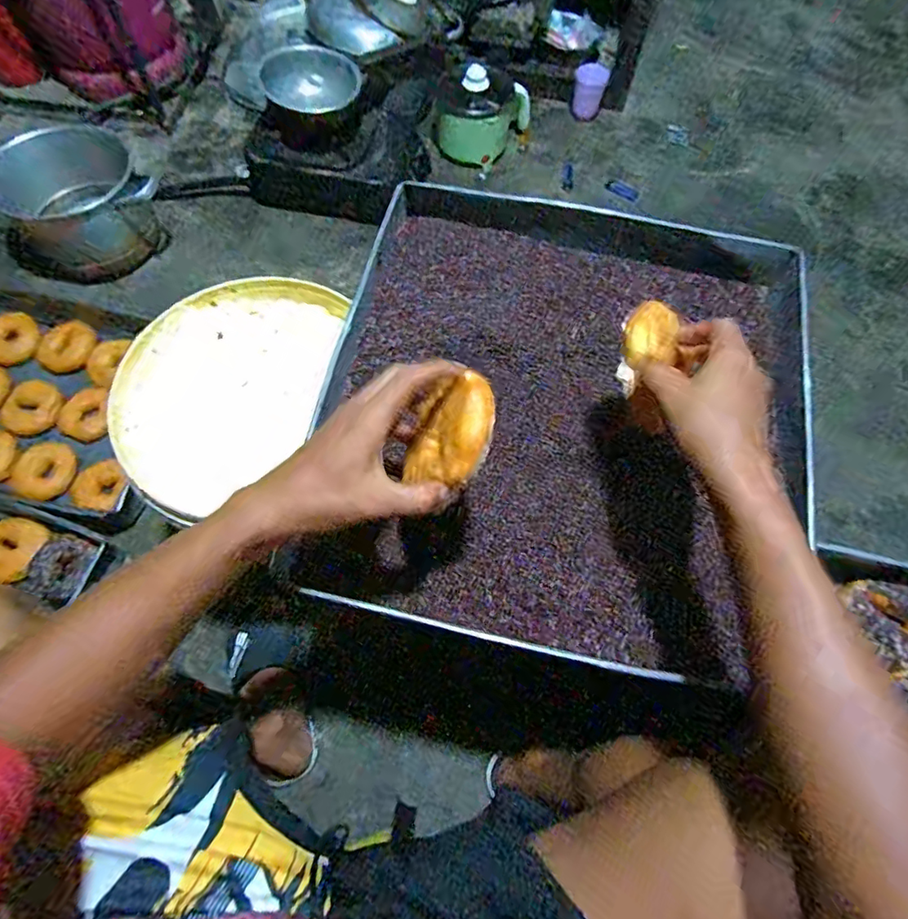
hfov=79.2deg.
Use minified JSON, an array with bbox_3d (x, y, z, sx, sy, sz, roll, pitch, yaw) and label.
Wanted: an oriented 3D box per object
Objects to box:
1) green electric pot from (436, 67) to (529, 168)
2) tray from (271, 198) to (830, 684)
[{"bbox_3d":[0.063,-0.771,1.224,0.208,0.158,0.155,11,66,3],"label":"green electric pot"},{"bbox_3d":[0.111,-0.071,0.547,0.441,0.060,0.495,14,67,4],"label":"tray"}]

